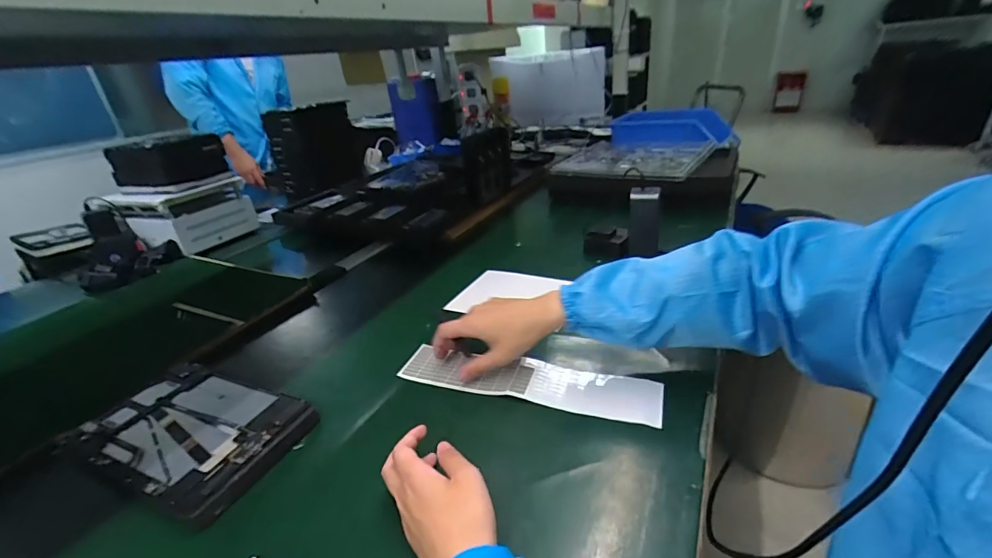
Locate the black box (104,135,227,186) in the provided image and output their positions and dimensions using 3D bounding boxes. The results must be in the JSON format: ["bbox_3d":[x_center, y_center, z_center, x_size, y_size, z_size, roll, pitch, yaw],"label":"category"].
[{"bbox_3d":[-0.819,-0.301,1.062,0.255,0.105,0.149,6,29,21],"label":"black box"}]

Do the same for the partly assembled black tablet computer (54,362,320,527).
[{"bbox_3d":[-0.351,0.174,0.494,0.253,0.034,0.152,7,30,23],"label":"partly assembled black tablet computer"}]

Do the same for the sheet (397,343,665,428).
[{"bbox_3d":[0.034,0.123,0.529,0.317,0.012,0.067,5,33,21],"label":"sheet"}]

